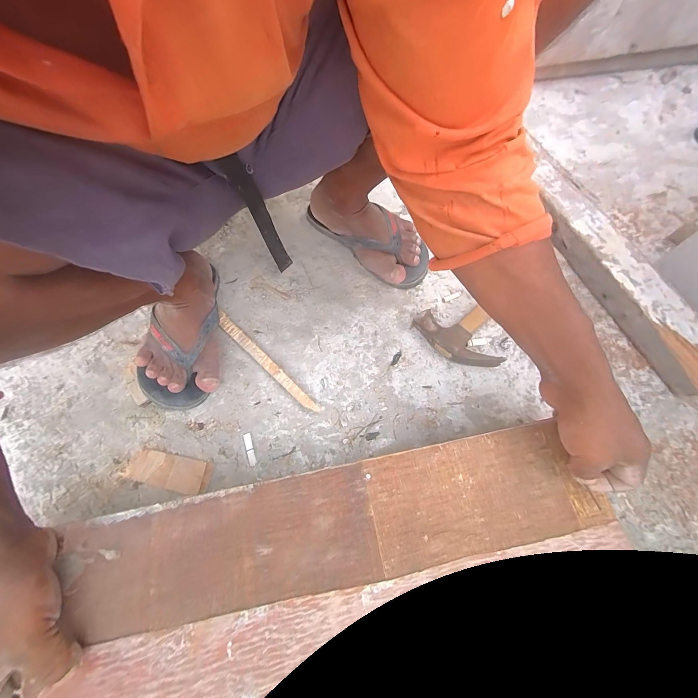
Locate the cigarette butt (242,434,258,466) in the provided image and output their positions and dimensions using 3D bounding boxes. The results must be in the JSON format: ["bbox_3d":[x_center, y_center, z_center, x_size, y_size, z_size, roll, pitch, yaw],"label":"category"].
[{"bbox_3d":[-0.130,0.131,0.406,0.011,0.004,0.043,-20,68,-7],"label":"cigarette butt"}]

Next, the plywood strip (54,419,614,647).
[{"bbox_3d":[-0.004,0.161,0.292,0.466,0.007,0.099,-9,67,-7],"label":"plywood strip"}]

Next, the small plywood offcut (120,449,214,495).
[{"bbox_3d":[-0.232,0.155,0.397,0.111,0.008,0.040,9,68,5],"label":"small plywood offcut"}]

